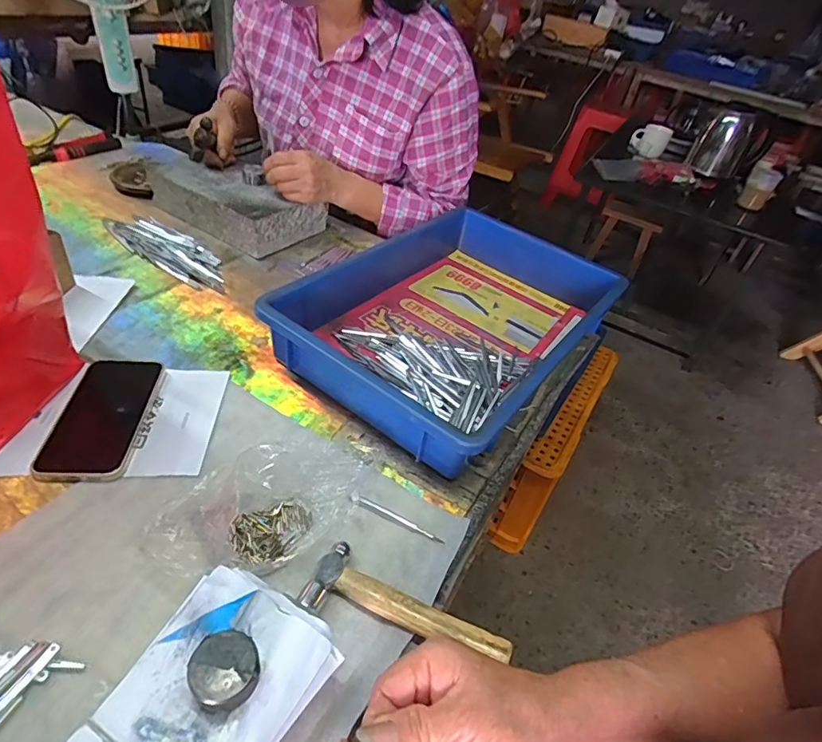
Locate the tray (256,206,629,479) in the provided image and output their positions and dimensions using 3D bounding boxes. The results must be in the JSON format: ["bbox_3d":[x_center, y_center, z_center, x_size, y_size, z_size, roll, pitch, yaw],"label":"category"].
[{"bbox_3d":[0.058,-0.080,0.647,0.296,0.098,0.424,31,44,20],"label":"tray"}]

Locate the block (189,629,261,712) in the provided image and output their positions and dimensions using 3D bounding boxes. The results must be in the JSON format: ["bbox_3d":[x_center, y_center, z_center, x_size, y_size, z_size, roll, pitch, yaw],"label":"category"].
[{"bbox_3d":[-0.108,0.177,0.297,0.038,0.020,0.036,7,41,-6],"label":"block"}]

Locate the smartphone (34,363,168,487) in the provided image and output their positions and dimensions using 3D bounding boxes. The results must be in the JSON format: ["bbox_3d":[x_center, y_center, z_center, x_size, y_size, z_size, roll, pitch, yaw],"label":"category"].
[{"bbox_3d":[-0.297,0.043,0.482,0.079,0.011,0.149,4,41,-10],"label":"smartphone"}]

